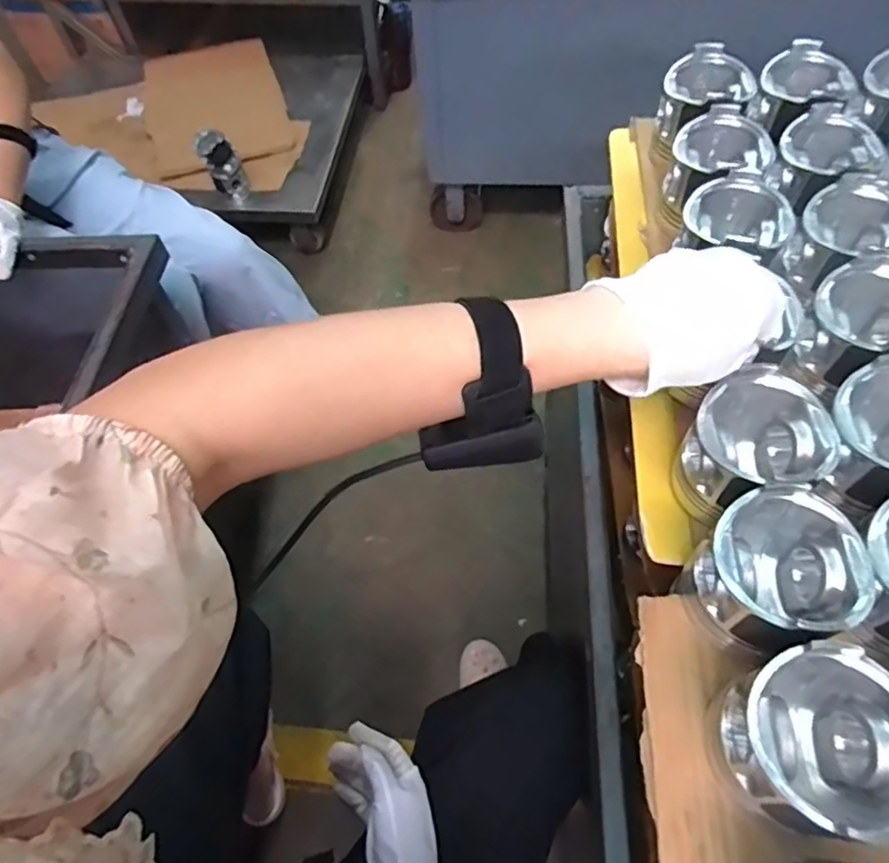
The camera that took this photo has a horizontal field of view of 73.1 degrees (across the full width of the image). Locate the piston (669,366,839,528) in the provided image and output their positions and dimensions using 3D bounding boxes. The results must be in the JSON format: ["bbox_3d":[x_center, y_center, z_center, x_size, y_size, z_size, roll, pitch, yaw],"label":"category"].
[{"bbox_3d":[0.203,0.018,0.410,0.091,0.092,0.081,-23,60,-10],"label":"piston"}]

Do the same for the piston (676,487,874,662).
[{"bbox_3d":[0.197,0.089,0.364,0.081,0.089,0.079,-2,59,3],"label":"piston"}]

